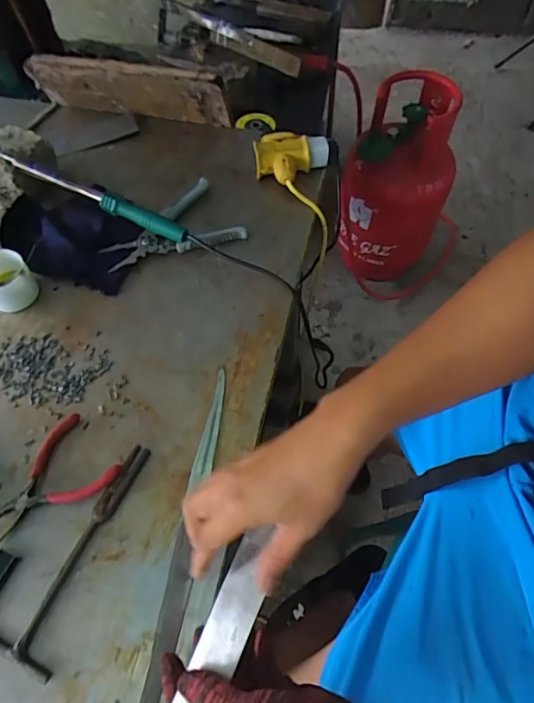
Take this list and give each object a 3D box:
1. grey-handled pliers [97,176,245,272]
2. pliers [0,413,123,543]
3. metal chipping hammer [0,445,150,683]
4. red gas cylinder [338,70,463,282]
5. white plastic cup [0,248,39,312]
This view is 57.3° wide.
[{"bbox_3d":[-0.133,-0.164,0.688,0.185,0.029,0.115,-34,65,-16],"label":"grey-handled pliers"},{"bbox_3d":[-0.241,0.142,0.523,0.141,0.018,0.098,-39,67,-18],"label":"pliers"},{"bbox_3d":[-0.193,0.194,0.494,0.067,0.012,0.221,18,63,11],"label":"metal chipping hammer"},{"bbox_3d":[0.363,-0.461,1.385,0.276,0.520,0.250,13,62,9],"label":"red gas cylinder"},{"bbox_3d":[-0.338,-0.090,0.634,0.059,0.060,0.064,-1,61,1],"label":"white plastic cup"}]

